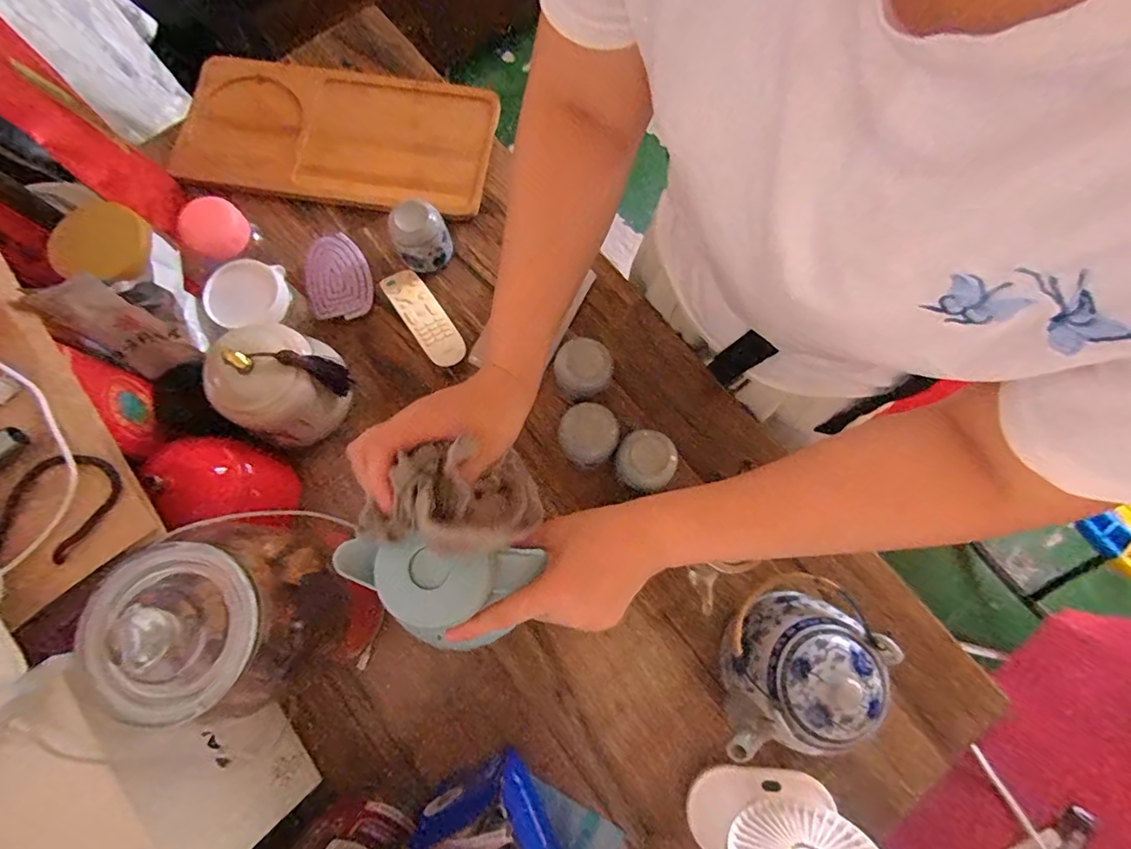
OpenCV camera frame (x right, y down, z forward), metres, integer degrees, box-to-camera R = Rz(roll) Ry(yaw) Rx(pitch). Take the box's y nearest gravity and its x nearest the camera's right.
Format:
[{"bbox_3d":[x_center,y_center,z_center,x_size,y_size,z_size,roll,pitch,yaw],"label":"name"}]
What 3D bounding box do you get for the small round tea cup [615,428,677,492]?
[{"bbox_3d":[0.083,0.036,0.529,0.058,0.035,0.056,0,77,0],"label":"small round tea cup"}]

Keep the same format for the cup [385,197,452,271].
[{"bbox_3d":[-0.175,-0.229,0.618,0.063,0.064,0.068,0,77,0],"label":"cup"}]

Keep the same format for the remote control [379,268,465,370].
[{"bbox_3d":[-0.173,-0.131,0.626,0.046,0.028,0.143,-35,80,-8],"label":"remote control"}]

